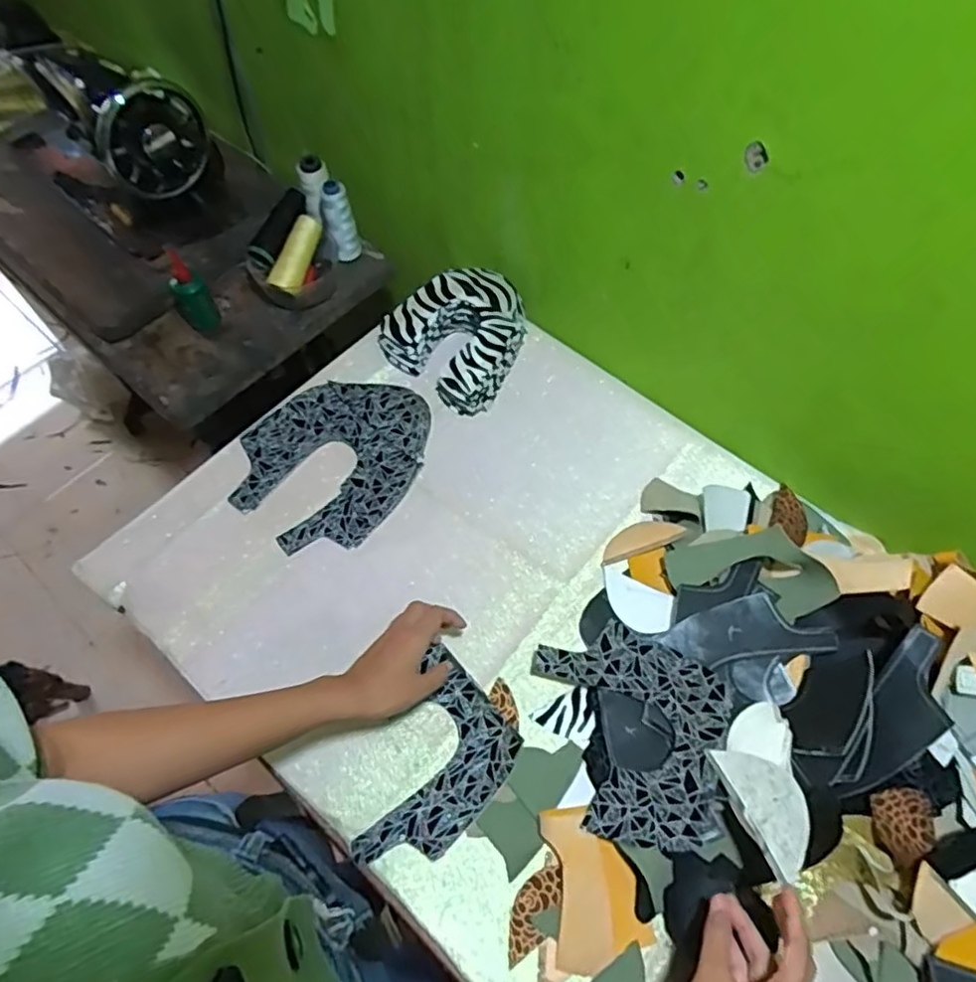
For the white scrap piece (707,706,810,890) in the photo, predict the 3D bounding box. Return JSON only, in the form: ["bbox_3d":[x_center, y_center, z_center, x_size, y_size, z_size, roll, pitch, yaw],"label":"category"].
[{"bbox_3d":[0.240,0.247,0.547,0.074,0.014,0.130,-26,40,6],"label":"white scrap piece"}]

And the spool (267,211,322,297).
[{"bbox_3d":[-0.262,-0.324,0.884,0.034,0.036,0.114,21,84,11],"label":"spool"}]

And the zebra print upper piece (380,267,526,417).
[{"bbox_3d":[-0.034,-0.209,0.842,0.168,0.072,0.164,35,67,18],"label":"zebra print upper piece"}]

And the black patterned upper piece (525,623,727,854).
[{"bbox_3d":[0.149,0.228,0.610,0.157,0.051,0.196,-13,62,-7],"label":"black patterned upper piece"}]

